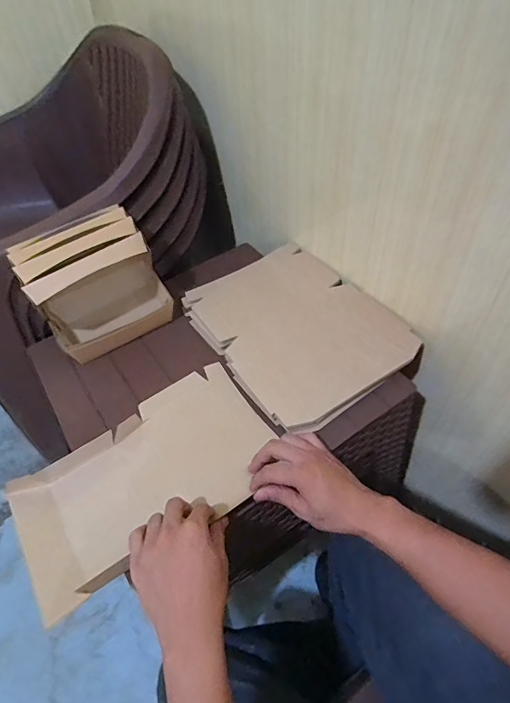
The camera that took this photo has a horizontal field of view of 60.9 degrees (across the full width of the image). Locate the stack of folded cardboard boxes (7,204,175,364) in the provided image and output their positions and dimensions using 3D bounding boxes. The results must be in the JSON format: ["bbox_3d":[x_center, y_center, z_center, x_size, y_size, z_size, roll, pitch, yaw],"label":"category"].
[{"bbox_3d":[-0.248,-0.104,0.686,0.182,0.156,0.135,-31,54,-20],"label":"stack of folded cardboard boxes"}]

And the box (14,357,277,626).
[{"bbox_3d":[-0.135,0.151,0.560,0.315,0.028,0.200,-29,53,-19],"label":"box"}]

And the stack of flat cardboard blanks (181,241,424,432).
[{"bbox_3d":[0.062,-0.044,0.687,0.252,0.021,0.327,-31,54,-20],"label":"stack of flat cardboard blanks"}]

